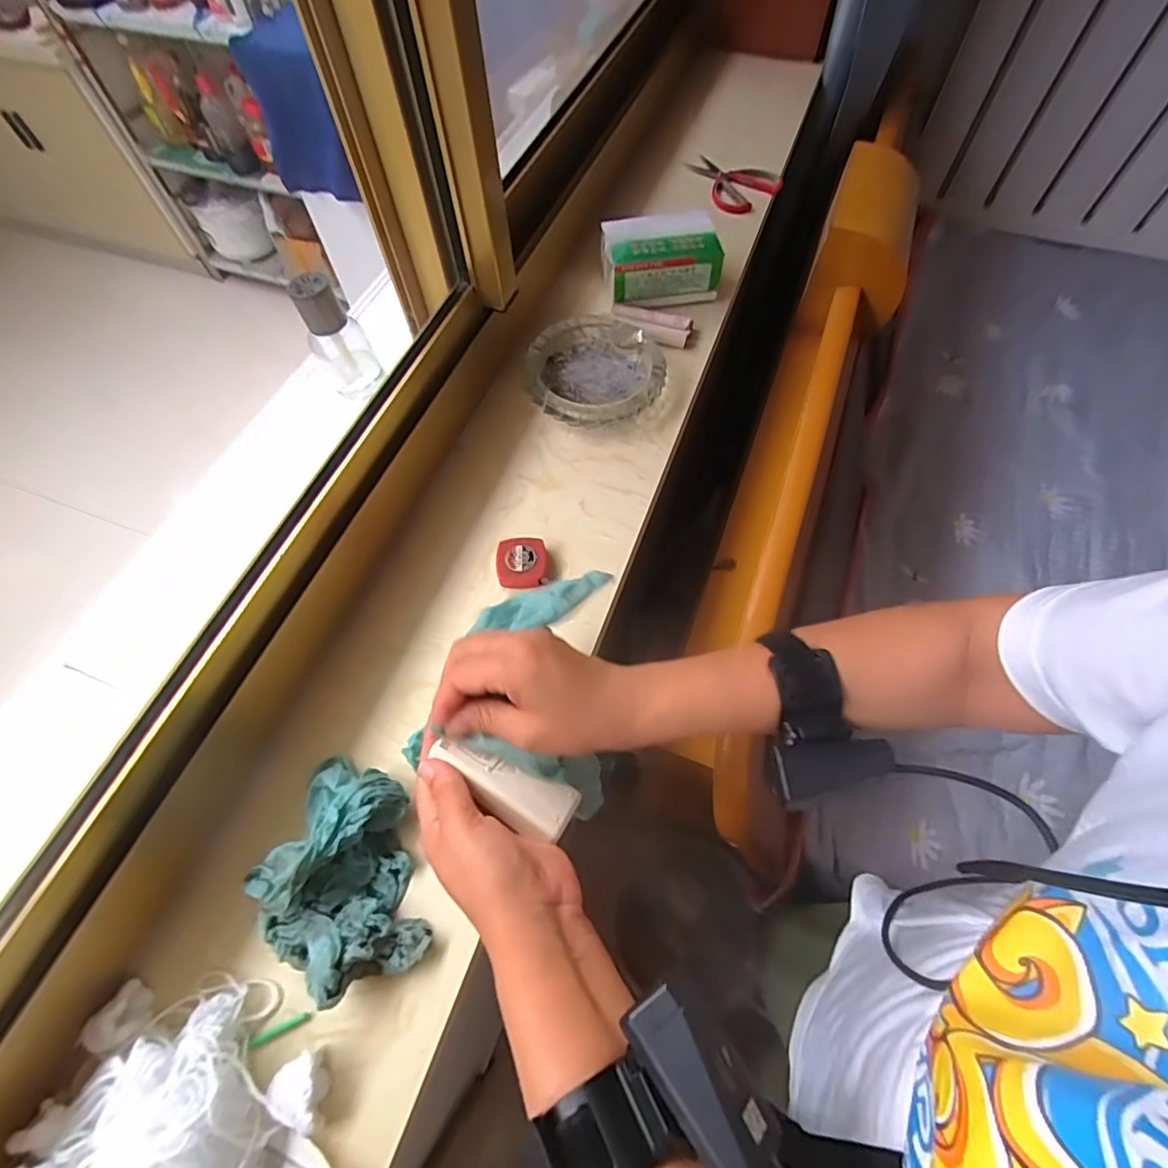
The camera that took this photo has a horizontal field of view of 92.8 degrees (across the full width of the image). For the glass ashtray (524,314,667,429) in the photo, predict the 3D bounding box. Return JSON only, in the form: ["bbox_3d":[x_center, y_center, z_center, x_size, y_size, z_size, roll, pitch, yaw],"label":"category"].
[{"bbox_3d":[0.011,-0.232,0.606,0.147,0.034,0.145,-5,63,-1],"label":"glass ashtray"}]

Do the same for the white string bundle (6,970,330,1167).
[{"bbox_3d":[-0.237,0.336,0.311,0.193,0.060,0.173,17,65,10],"label":"white string bundle"}]

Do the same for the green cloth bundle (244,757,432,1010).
[{"bbox_3d":[-0.177,0.200,0.387,0.112,0.042,0.151,-18,64,-7],"label":"green cloth bundle"}]

